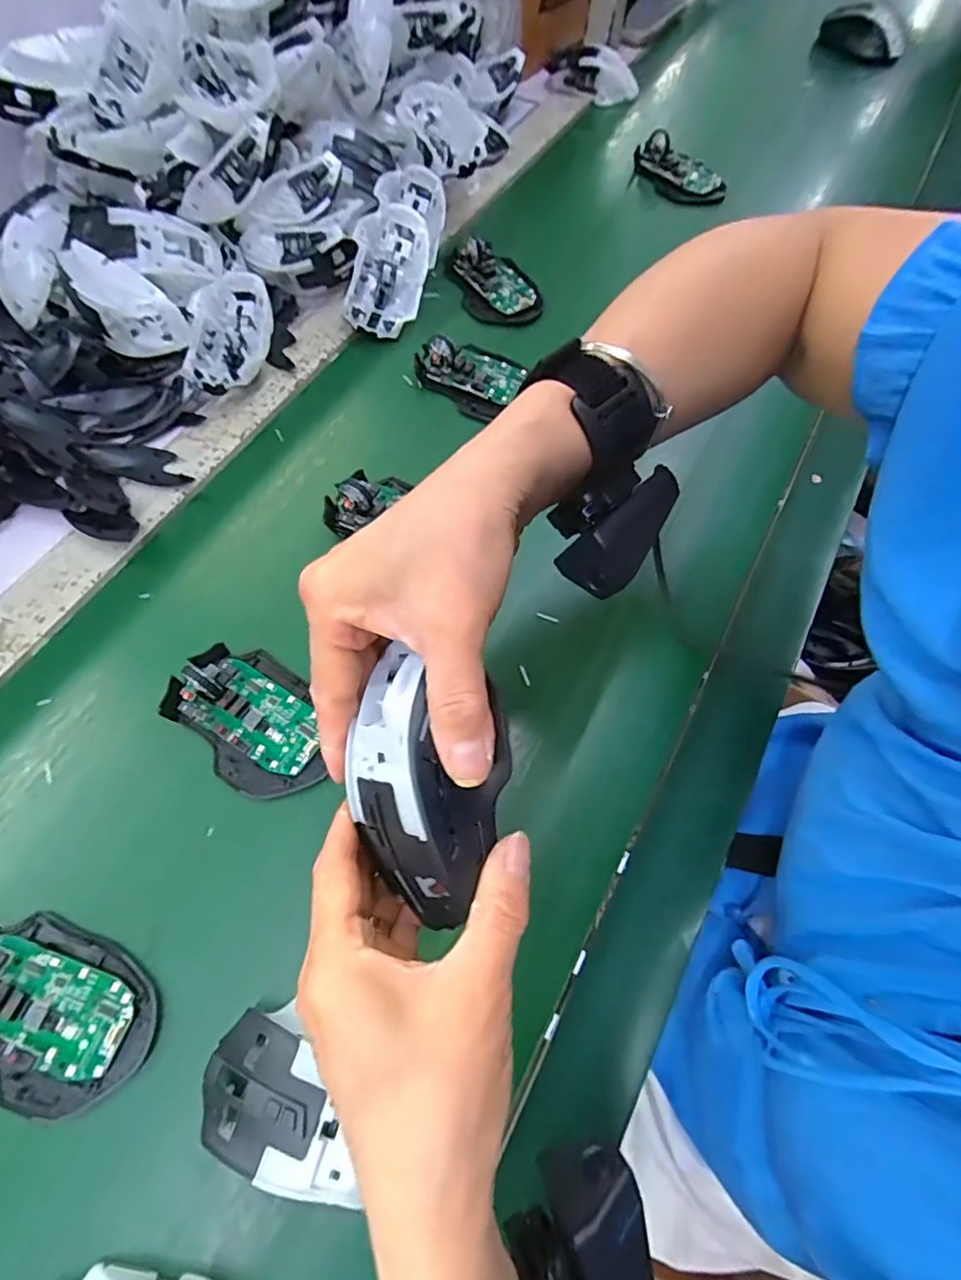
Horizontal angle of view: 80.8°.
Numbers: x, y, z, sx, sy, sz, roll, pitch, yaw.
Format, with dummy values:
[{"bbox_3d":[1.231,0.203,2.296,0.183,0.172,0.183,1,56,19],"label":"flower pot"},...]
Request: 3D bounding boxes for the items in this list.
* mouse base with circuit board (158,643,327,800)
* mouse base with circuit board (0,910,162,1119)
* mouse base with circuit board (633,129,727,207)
[{"bbox_3d":[-0.143,0.047,0.352,0.112,0.032,0.073,34,69,14],"label":"mouse base with circuit board"},{"bbox_3d":[-0.225,0.190,0.285,0.113,0.030,0.074,19,66,7],"label":"mouse base with circuit board"},{"bbox_3d":[0.222,-0.531,0.639,0.052,0.033,0.113,-35,75,-22],"label":"mouse base with circuit board"}]

